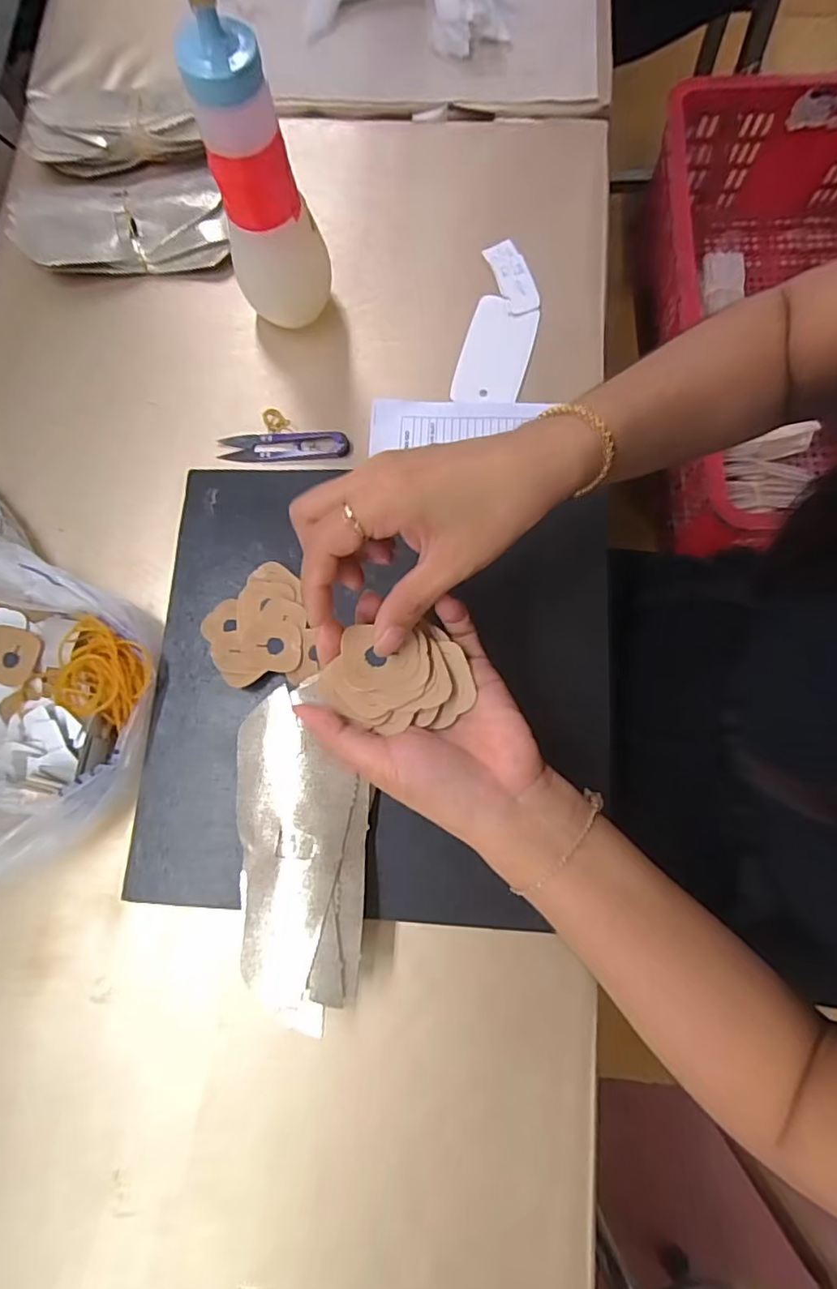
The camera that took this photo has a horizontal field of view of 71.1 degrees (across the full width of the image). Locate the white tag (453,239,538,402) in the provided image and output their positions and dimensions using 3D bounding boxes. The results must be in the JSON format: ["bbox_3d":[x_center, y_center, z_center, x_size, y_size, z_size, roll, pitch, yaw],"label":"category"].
[{"bbox_3d":[0.068,-0.261,0.475,0.054,0.006,0.147,12,79,2],"label":"white tag"}]

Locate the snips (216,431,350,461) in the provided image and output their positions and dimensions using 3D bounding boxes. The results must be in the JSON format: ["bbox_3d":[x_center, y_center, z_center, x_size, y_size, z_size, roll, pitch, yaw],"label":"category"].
[{"bbox_3d":[-0.105,-0.155,0.456,0.100,0.005,0.022,0,78,1],"label":"snips"}]

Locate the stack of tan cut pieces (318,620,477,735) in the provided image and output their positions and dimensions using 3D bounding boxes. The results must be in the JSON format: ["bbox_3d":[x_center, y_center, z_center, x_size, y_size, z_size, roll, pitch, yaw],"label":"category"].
[{"bbox_3d":[-0.013,0.016,0.302,0.075,0.013,0.050,-2,78,1],"label":"stack of tan cut pieces"}]

